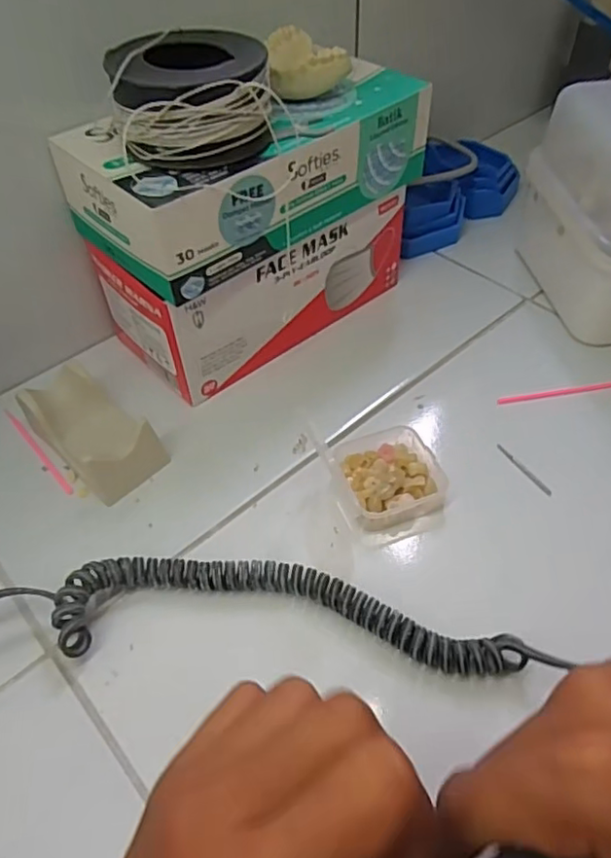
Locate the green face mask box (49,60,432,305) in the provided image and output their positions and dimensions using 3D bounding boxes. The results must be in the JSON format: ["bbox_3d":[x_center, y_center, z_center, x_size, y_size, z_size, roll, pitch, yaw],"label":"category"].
[{"bbox_3d":[-0.031,-0.167,0.382,0.213,0.059,0.100,-34,56,-23],"label":"green face mask box"}]

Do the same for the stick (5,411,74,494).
[{"bbox_3d":[-0.171,0.013,0.390,0.005,0.006,0.088,-34,56,-24],"label":"stick"}]

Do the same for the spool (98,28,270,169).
[{"bbox_3d":[-0.060,-0.176,0.325,0.078,0.052,0.066,-11,50,-6],"label":"spool"}]

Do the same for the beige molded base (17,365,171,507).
[{"bbox_3d":[-0.131,0.002,0.379,0.050,0.033,0.085,-38,57,-26],"label":"beige molded base"}]

